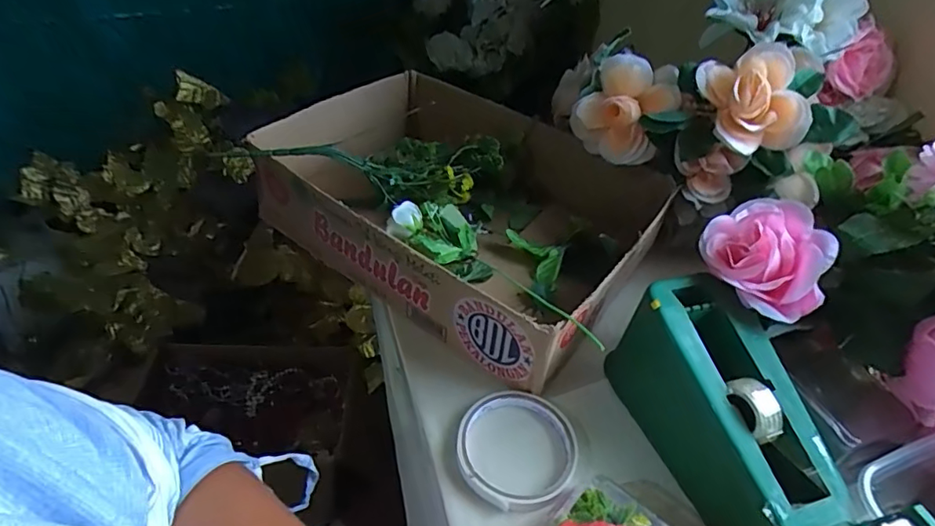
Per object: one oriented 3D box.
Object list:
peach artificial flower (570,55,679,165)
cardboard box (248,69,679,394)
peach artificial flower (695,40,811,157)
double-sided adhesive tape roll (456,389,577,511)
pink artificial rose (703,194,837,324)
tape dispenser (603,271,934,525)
[{"bbox_3d":[0.149,-0.137,0.510,0.092,0.100,0.053,34,49,28],"label":"peach artificial flower"},{"bbox_3d":[-0.002,-0.067,0.540,0.356,0.088,0.270,29,47,25],"label":"cardboard box"},{"bbox_3d":[0.236,-0.138,0.447,0.072,0.063,0.082,-7,43,-13],"label":"peach artificial flower"},{"bbox_3d":[0.036,0.131,0.387,0.086,0.014,0.086,3,42,-3],"label":"double-sided adhesive tape roll"},{"bbox_3d":[0.214,-0.006,0.387,0.081,0.049,0.081,24,45,20],"label":"pink artificial rose"},{"bbox_3d":[0.182,0.112,0.354,0.087,0.092,0.203,-8,44,-15],"label":"tape dispenser"}]

